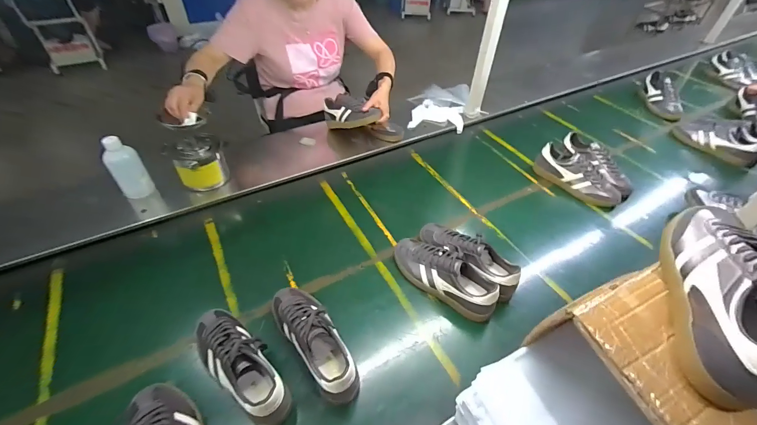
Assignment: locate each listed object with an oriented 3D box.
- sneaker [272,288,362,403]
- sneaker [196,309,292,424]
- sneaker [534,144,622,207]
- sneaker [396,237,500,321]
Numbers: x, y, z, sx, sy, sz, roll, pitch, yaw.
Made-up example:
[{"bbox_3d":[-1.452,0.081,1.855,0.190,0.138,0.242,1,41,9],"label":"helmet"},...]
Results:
[{"bbox_3d":[-0.128,0.243,0.662,0.089,0.112,0.258,-28,52,-26],"label":"sneaker"},{"bbox_3d":[-0.249,0.277,0.614,0.236,0.080,0.095,32,52,26],"label":"sneaker"},{"bbox_3d":[0.623,-0.112,1.059,0.108,0.105,0.263,-30,53,-28],"label":"sneaker"},{"bbox_3d":[0.150,0.134,0.777,0.266,0.093,0.092,27,51,23],"label":"sneaker"}]

